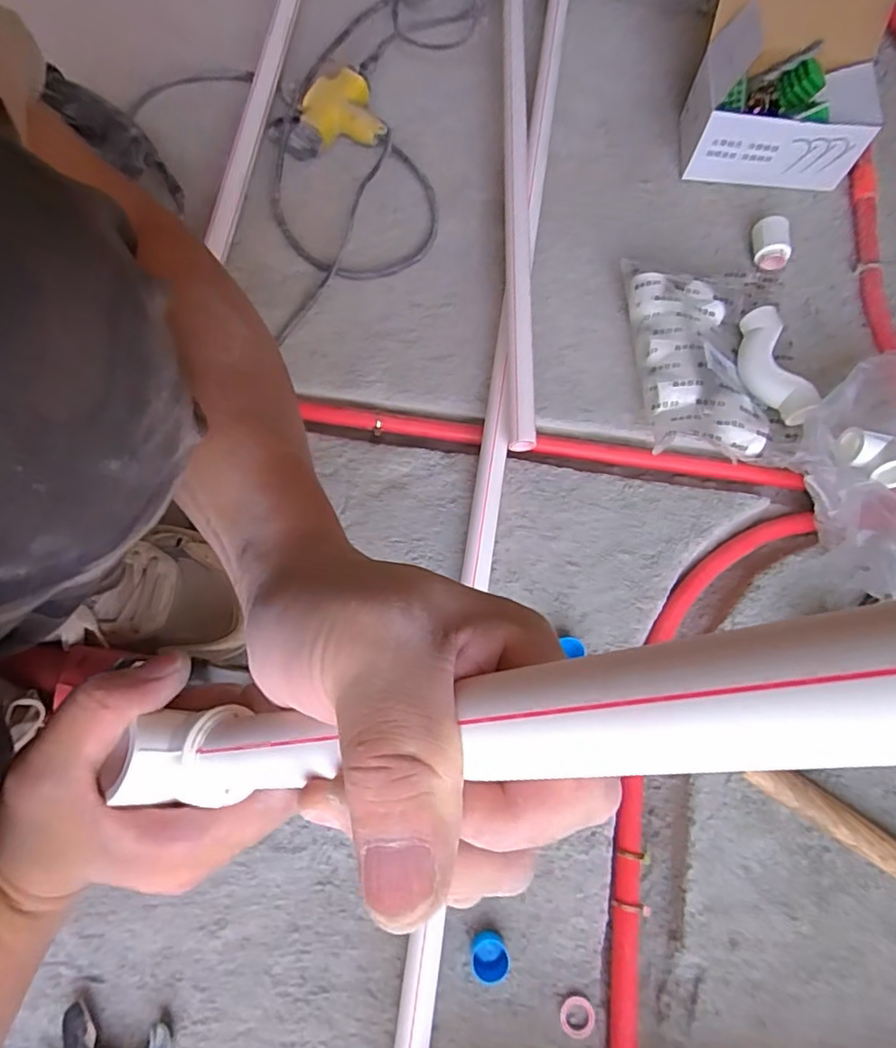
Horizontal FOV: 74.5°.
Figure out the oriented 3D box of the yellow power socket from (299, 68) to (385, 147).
[{"bbox_3d":[-0.125,-0.479,0.688,0.084,0.037,0.089,-22,74,-8],"label":"yellow power socket"}]

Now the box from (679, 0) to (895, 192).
[{"bbox_3d":[0.374,-0.495,0.643,0.184,0.188,0.154,2,73,-1],"label":"box"}]

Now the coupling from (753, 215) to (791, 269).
[{"bbox_3d":[0.355,-0.308,0.646,0.031,0.034,0.051,-3,73,-3],"label":"coupling"}]

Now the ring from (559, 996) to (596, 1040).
[{"bbox_3d":[0.098,0.372,0.443,0.027,0.005,0.027,0,73,-1],"label":"ring"}]

